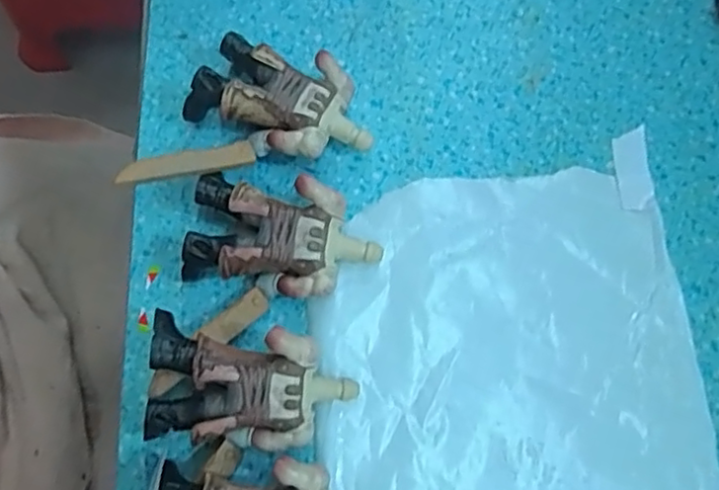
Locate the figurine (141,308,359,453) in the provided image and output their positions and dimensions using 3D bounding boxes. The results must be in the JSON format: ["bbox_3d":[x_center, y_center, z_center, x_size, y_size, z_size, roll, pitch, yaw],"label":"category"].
[{"bbox_3d":[-0.031,0.042,0.193,0.056,0.026,0.032,5,73,3],"label":"figurine"}]

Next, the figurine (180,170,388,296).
[{"bbox_3d":[-0.025,-0.002,0.209,0.059,0.022,0.033,5,73,3],"label":"figurine"}]

